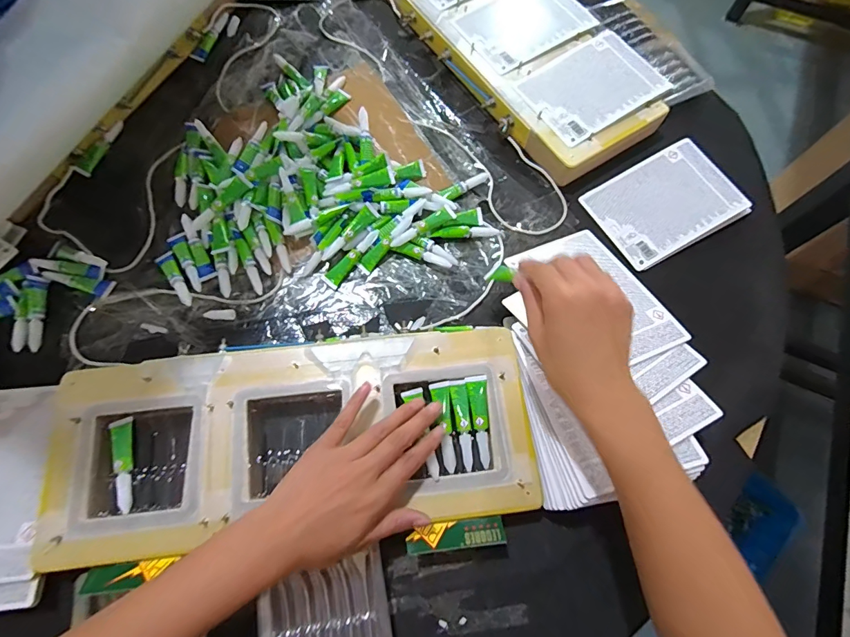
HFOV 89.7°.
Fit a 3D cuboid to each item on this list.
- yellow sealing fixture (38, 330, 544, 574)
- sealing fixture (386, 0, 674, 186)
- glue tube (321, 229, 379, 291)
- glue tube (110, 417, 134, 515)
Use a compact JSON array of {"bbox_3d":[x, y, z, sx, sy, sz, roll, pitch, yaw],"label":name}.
[{"bbox_3d":[-0.113,0.108,0.397,0.414,0.032,0.164,-5,71,-3],"label":"yellow sealing fixture"},{"bbox_3d":[0.125,-0.377,0.579,0.201,0.047,0.417,-31,74,-12],"label":"sealing fixture"},{"bbox_3d":[-0.083,-0.070,0.483,0.020,0.013,0.081,36,73,10],"label":"glue tube"},{"bbox_3d":[-0.267,0.129,0.377,0.016,0.013,0.080,-17,72,-8],"label":"glue tube"}]

